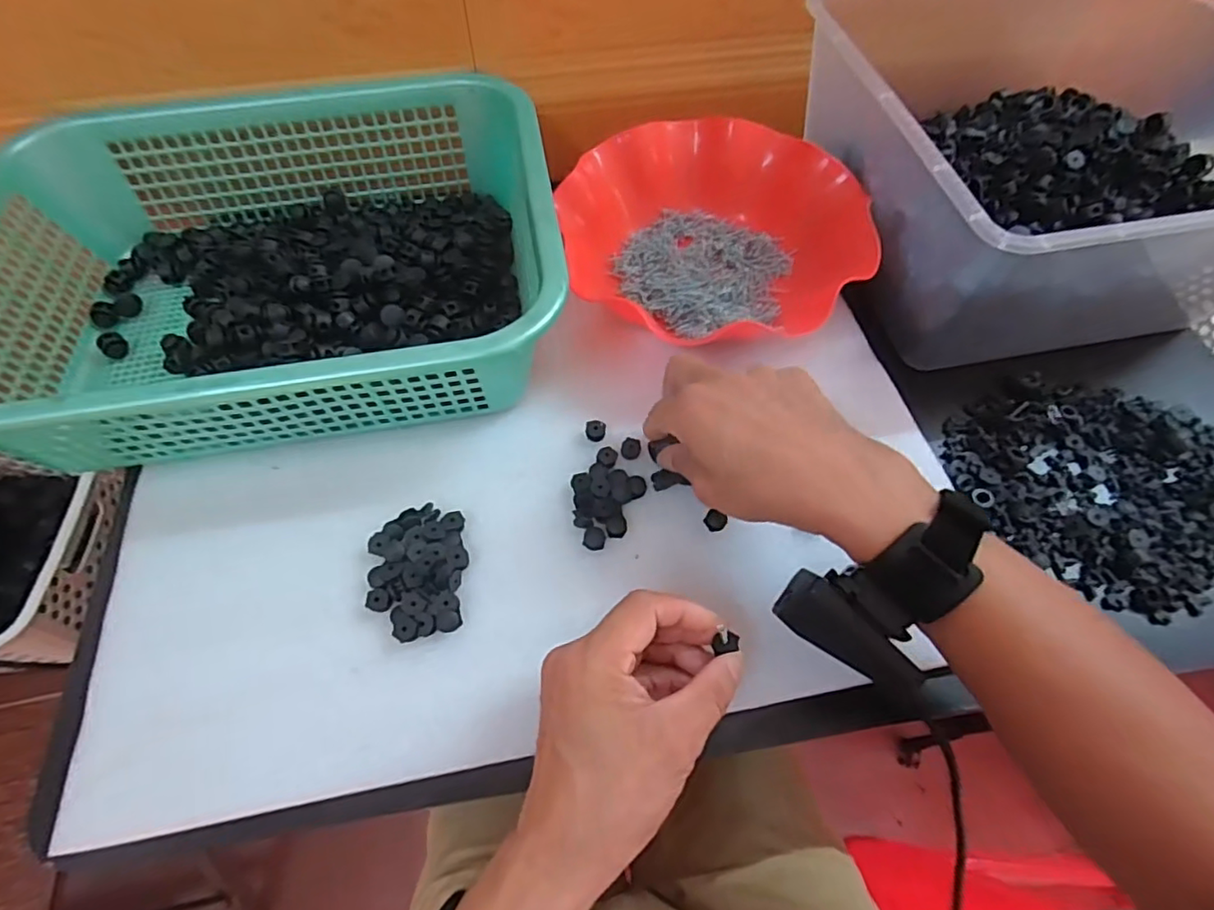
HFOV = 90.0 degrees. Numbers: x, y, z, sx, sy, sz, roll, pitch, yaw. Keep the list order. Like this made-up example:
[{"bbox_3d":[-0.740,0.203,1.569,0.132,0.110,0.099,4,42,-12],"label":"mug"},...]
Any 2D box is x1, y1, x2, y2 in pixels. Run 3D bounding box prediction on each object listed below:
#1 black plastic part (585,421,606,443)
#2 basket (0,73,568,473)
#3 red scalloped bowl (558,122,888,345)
[{"bbox_3d":[-0.007,-0.018,0.409,0.013,0.004,0.016,6,62,3],"label":"black plastic part"},{"bbox_3d":[-0.230,-0.143,0.426,0.380,0.094,0.287,-9,62,-5],"label":"basket"},{"bbox_3d":[0.081,-0.167,0.464,0.228,0.055,0.200,28,65,14],"label":"red scalloped bowl"}]

